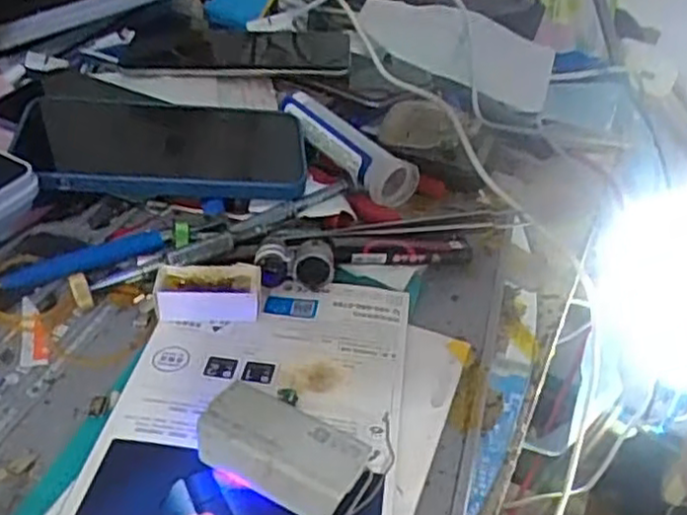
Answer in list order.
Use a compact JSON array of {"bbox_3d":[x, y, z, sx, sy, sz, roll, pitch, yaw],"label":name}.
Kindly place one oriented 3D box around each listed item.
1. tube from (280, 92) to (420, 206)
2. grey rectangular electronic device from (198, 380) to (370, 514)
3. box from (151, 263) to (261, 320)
[{"bbox_3d":[-0.001,-0.075,0.469,0.109,0.032,0.028,41,46,17],"label":"tube"},{"bbox_3d":[-0.023,0.071,0.260,0.059,0.022,0.032,19,37,21],"label":"grey rectangular electronic device"},{"bbox_3d":[-0.063,0.017,0.336,0.047,0.019,0.022,-2,34,-8],"label":"box"}]

